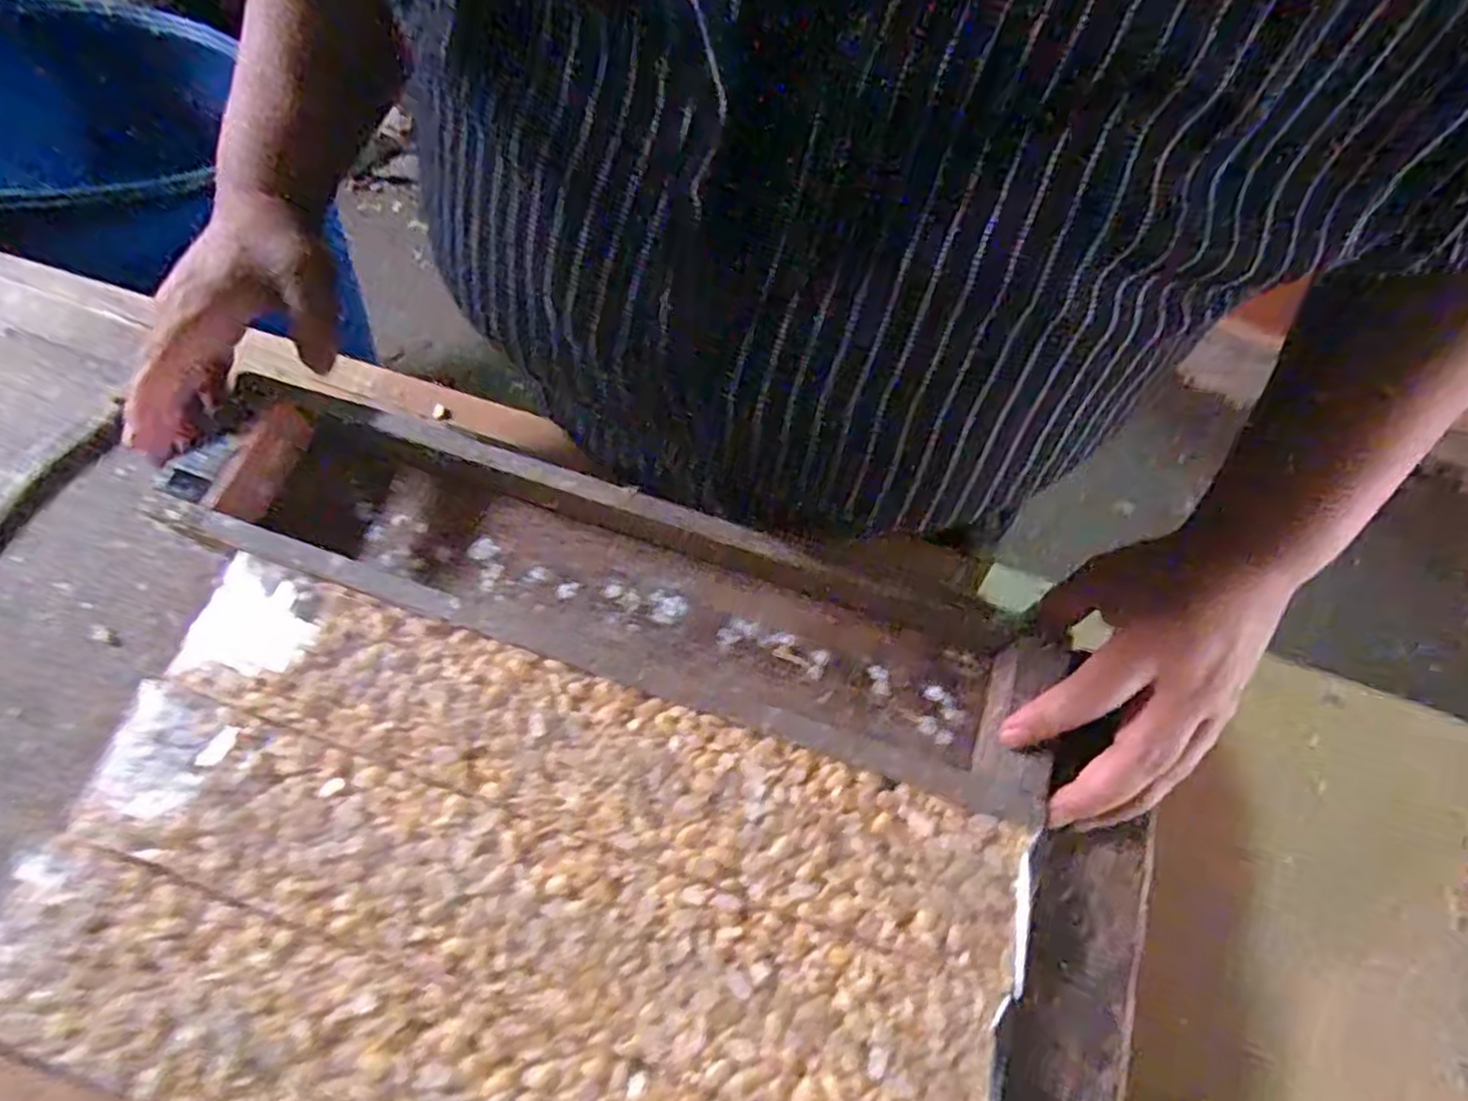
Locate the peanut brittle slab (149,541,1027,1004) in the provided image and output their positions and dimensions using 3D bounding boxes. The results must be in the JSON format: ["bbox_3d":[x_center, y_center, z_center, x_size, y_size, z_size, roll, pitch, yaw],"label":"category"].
[{"bbox_3d":[-0.063,0.083,0.306,0.364,0.024,0.063,18,71,4],"label":"peanut brittle slab"}]

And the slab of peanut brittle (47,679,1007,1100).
[{"bbox_3d":[-0.087,0.138,0.282,0.365,0.024,0.063,18,71,4],"label":"slab of peanut brittle"}]

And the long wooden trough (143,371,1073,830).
[{"bbox_3d":[-0.059,0.009,0.355,0.418,0.051,0.105,18,71,5],"label":"long wooden trough"}]

